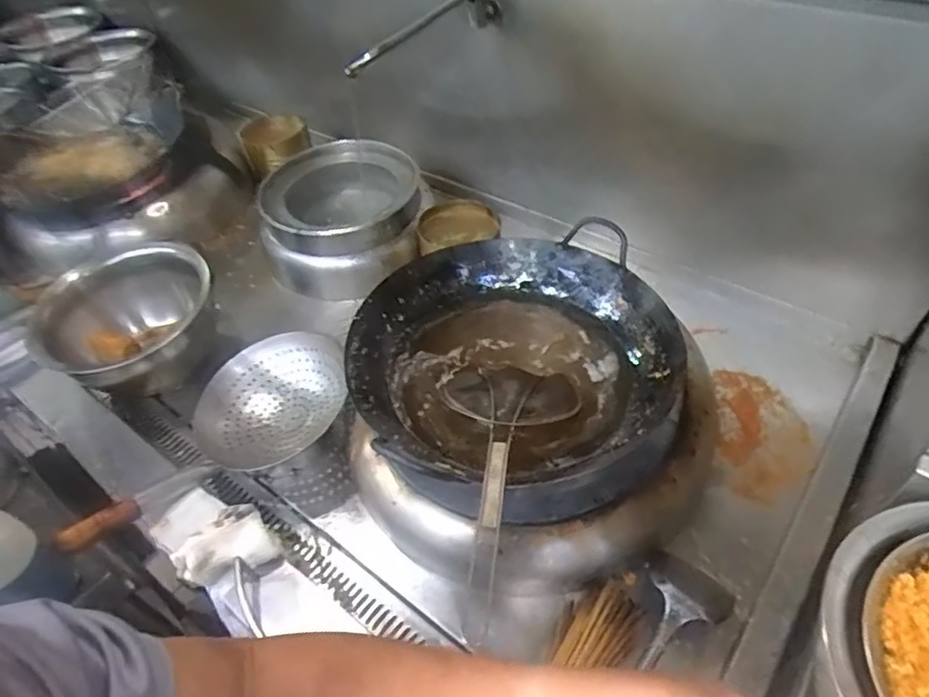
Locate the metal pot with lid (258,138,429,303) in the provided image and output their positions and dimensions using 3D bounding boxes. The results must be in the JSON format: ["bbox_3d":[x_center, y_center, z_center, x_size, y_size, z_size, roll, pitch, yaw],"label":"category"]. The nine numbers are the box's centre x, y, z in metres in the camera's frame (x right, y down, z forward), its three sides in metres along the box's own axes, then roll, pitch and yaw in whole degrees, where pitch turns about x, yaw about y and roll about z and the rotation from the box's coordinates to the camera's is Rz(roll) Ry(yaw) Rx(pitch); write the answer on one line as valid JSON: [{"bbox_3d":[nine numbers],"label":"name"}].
[{"bbox_3d":[-0.243,-0.264,1.227,0.312,0.172,0.312,-2,46,2],"label":"metal pot with lid"}]

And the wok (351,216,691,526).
[{"bbox_3d":[0.065,0.025,0.837,0.411,0.121,0.429,-2,46,2],"label":"wok"}]

